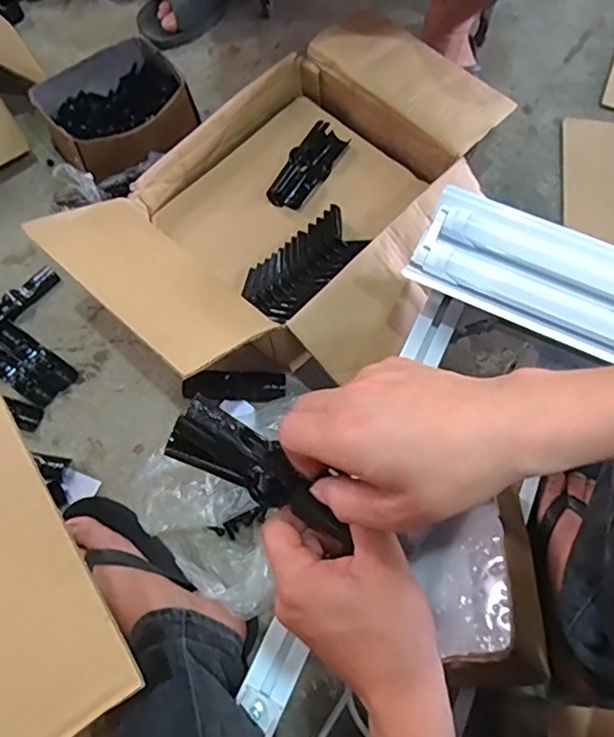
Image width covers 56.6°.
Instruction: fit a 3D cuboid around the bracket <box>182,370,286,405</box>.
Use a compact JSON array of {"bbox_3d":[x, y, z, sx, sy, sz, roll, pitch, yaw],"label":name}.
[{"bbox_3d":[-0.093,0.025,0.729,0.128,0.022,0.039,1,68,2],"label":"bracket"}]

